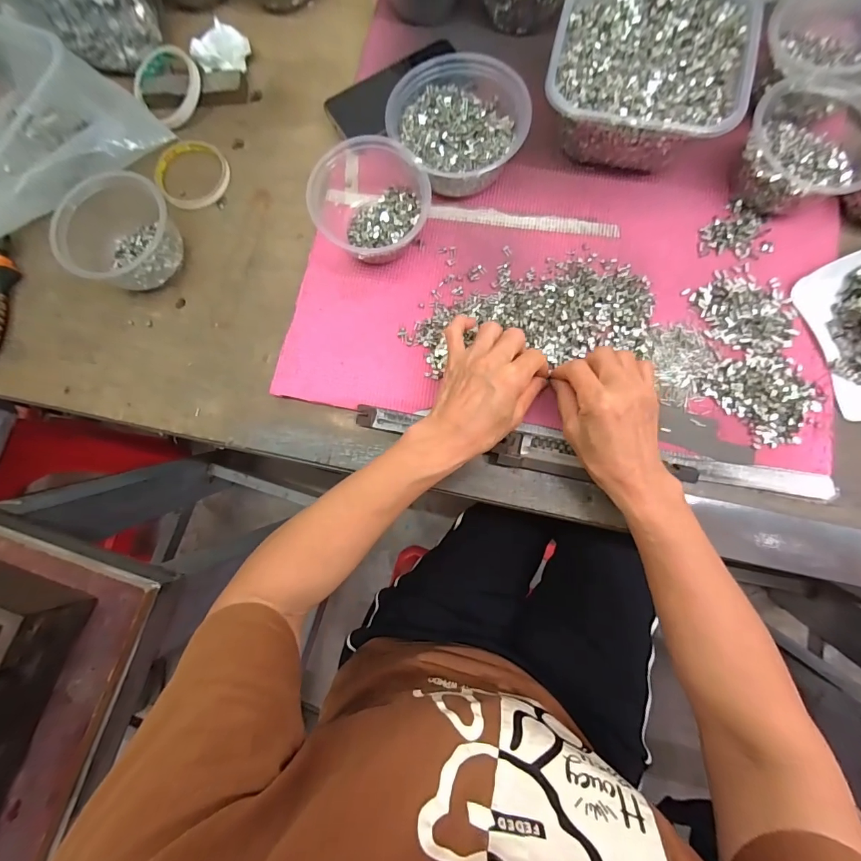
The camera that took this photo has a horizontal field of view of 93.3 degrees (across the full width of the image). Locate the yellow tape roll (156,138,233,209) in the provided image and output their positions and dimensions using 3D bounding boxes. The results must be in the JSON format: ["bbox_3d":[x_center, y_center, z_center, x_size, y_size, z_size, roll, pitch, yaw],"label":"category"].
[{"bbox_3d":[-0.278,-0.299,0.471,0.082,0.012,0.093,-43,81,-4],"label":"yellow tape roll"}]

